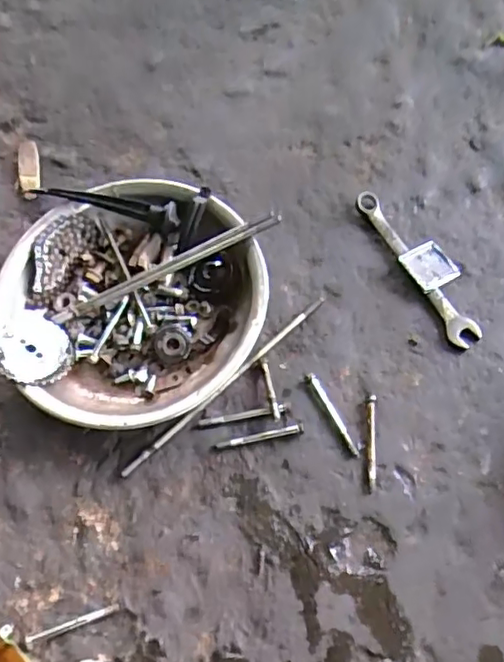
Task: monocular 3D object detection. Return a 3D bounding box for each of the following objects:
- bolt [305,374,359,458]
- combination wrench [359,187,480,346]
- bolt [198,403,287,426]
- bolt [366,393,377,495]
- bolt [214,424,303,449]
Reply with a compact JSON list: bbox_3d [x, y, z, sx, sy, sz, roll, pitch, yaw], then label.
[{"bbox_3d":[0.060,0.062,0.444,0.008,0.005,0.070,-25,66,-8],"label":"bolt"},{"bbox_3d":[0.134,-0.055,0.493,0.024,0.011,0.159,-25,66,-8],"label":"combination wrench"},{"bbox_3d":[-0.007,0.062,0.444,0.066,0.007,0.007,-9,64,-1],"label":"bolt"},{"bbox_3d":[0.086,0.080,0.430,0.006,0.006,0.069,2,65,5],"label":"bolt"},{"bbox_3d":[0.005,0.078,0.436,0.065,0.007,0.006,-10,64,-1],"label":"bolt"}]

